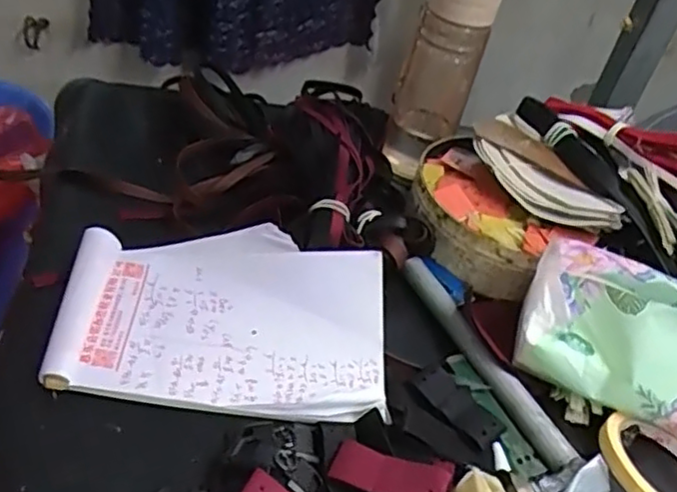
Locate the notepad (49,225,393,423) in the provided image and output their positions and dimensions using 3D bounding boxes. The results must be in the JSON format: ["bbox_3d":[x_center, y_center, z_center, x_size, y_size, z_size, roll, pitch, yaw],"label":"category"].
[{"bbox_3d":[-0.080,0.043,0.462,0.216,0.029,0.148,3,40,-6],"label":"notepad"}]

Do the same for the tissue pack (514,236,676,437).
[{"bbox_3d":[0.207,0.061,0.469,0.154,0.072,0.084,25,39,13],"label":"tissue pack"}]

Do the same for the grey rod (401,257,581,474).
[{"bbox_3d":[0.105,0.078,0.490,0.021,0.015,0.199,-8,43,-26],"label":"grey rod"}]

